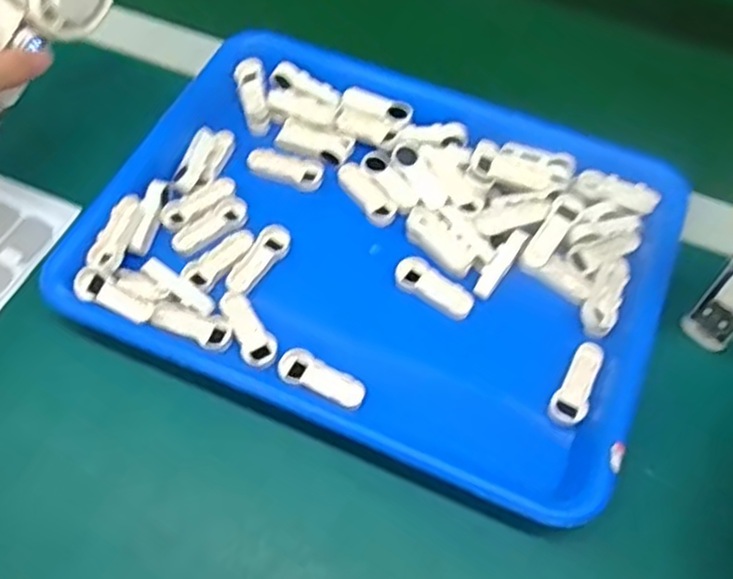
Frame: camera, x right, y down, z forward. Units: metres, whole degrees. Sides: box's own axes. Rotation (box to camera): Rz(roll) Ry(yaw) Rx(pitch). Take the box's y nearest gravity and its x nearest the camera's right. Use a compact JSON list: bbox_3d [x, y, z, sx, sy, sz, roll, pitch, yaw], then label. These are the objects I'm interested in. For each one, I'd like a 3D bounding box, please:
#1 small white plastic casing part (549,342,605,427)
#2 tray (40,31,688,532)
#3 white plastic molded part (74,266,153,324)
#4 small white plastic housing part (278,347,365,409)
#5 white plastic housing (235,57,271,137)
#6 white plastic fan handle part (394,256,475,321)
[{"bbox_3d":[0.120,0.053,0.406,0.019,0.004,0.054,28,62,15],"label":"small white plastic casing part"},{"bbox_3d":[0.010,-0.034,0.449,0.329,0.028,0.250,22,62,10],"label":"tray"},{"bbox_3d":[-0.149,0.005,0.420,0.049,0.006,0.019,27,61,14],"label":"white plastic molded part"},{"bbox_3d":[-0.025,0.051,0.407,0.051,0.010,0.018,27,61,15],"label":"small white plastic housing part"},{"bbox_3d":[-0.080,-0.136,0.506,0.019,0.013,0.057,-8,61,-7],"label":"white plastic housing"},{"bbox_3d":[0.041,0.000,0.438,0.051,0.010,0.020,34,63,18],"label":"white plastic fan handle part"}]

